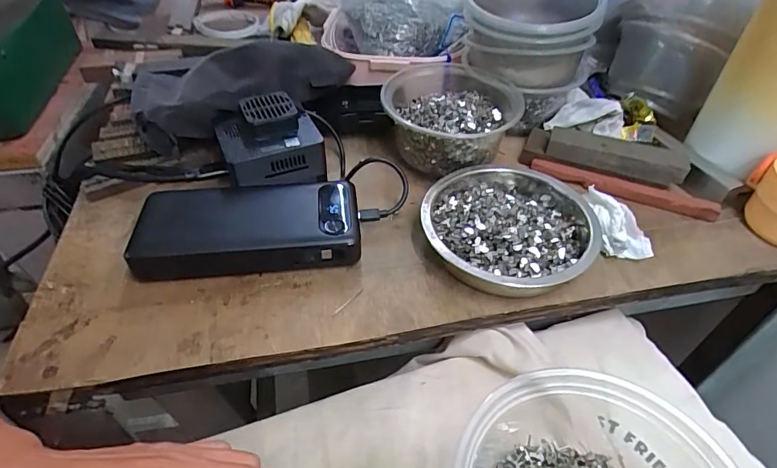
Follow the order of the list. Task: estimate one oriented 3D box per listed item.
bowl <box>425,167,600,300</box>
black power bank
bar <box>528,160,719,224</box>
[{"bbox_3d":[0.090,-0.008,0.342,0.122,0.032,0.128,15,46,13],"label":"bowl"},{"bbox_3d":[-0.100,-0.005,0.340,0.153,0.030,0.071,-3,45,-5],"label":"black power bank"},{"bbox_3d":[0.192,-0.039,0.385,0.143,0.011,0.017,18,47,16],"label":"bar"}]

